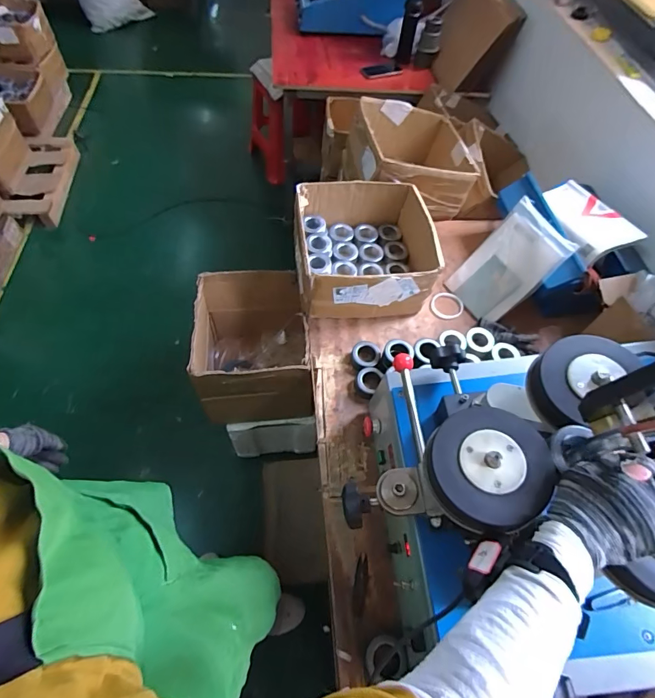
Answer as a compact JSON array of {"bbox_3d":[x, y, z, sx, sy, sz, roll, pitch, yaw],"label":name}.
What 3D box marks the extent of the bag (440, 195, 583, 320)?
[{"bbox_3d":[0.458,-0.216,1.042,0.026,0.276,0.196,8,44,-47],"label":"bag"}]

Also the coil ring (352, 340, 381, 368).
[{"bbox_3d":[0.094,0.017,0.988,0.068,0.036,0.069,2,59,-3],"label":"coil ring"}]

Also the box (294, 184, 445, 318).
[{"bbox_3d":[0.095,-0.261,1.063,0.347,0.168,0.335,-4,59,-7],"label":"box"}]

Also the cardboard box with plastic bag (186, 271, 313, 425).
[{"bbox_3d":[-0.212,0.006,1.196,0.291,0.375,0.341,-3,59,-6],"label":"cardboard box with plastic bag"}]

